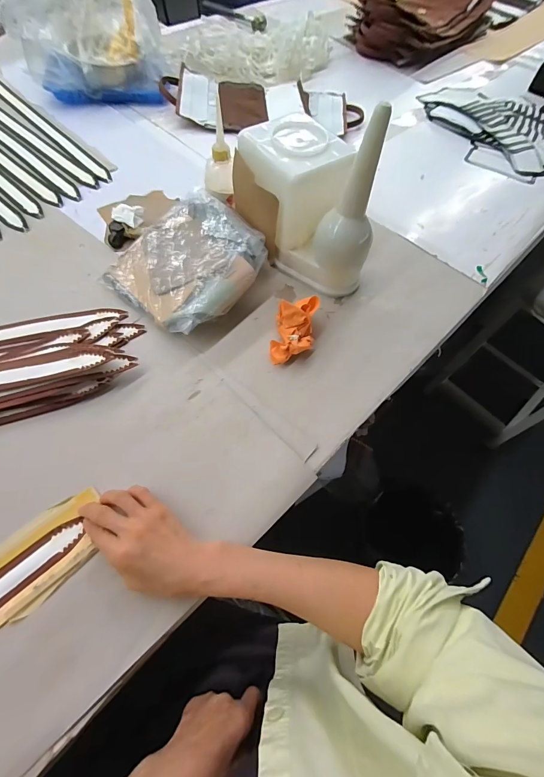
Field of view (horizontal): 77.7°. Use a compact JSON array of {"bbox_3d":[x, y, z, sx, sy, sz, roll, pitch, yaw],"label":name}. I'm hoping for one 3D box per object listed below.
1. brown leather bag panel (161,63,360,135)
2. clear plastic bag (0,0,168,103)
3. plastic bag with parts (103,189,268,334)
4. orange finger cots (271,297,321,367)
[{"bbox_3d":[-0.021,-0.726,0.862,0.483,0.031,0.265,-4,61,-9],"label":"brown leather bag panel"},{"bbox_3d":[-0.417,-0.783,0.757,0.329,0.176,0.218,-13,61,-10],"label":"clear plastic bag"},{"bbox_3d":[-0.127,-0.206,0.541,0.219,0.064,0.227,39,65,18],"label":"plastic bag with parts"},{"bbox_3d":[0.034,-0.092,0.488,0.058,0.054,0.100,9,60,3],"label":"orange finger cots"}]

